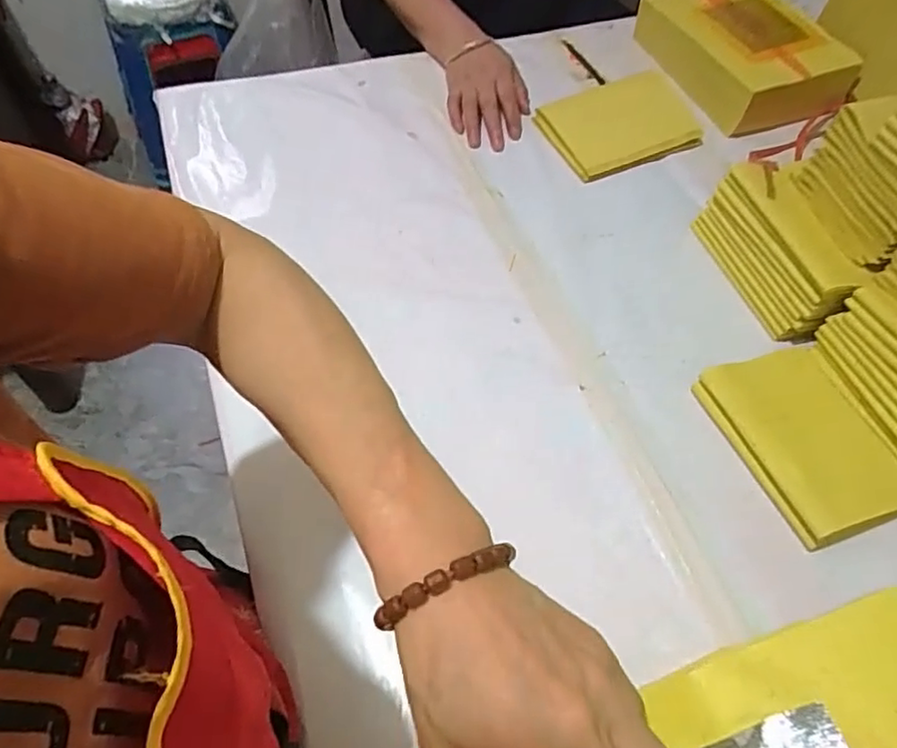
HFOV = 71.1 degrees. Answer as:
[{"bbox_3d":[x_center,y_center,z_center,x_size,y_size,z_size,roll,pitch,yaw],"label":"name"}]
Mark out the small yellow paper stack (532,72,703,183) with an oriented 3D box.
[{"bbox_3d":[0.200,-0.298,0.742,0.169,0.019,0.127,-21,70,-11],"label":"small yellow paper stack"}]

